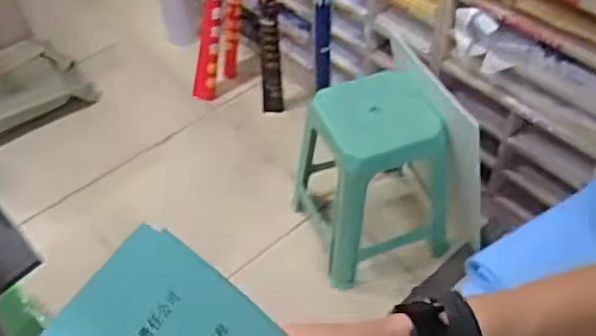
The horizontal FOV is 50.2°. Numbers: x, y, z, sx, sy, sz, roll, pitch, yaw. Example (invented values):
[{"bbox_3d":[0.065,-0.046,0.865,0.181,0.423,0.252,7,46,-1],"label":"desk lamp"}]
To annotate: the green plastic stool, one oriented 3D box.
[{"bbox_3d":[0.227,0.001,1.787,0.397,0.561,0.348,-15,51,-12],"label":"green plastic stool"}]

